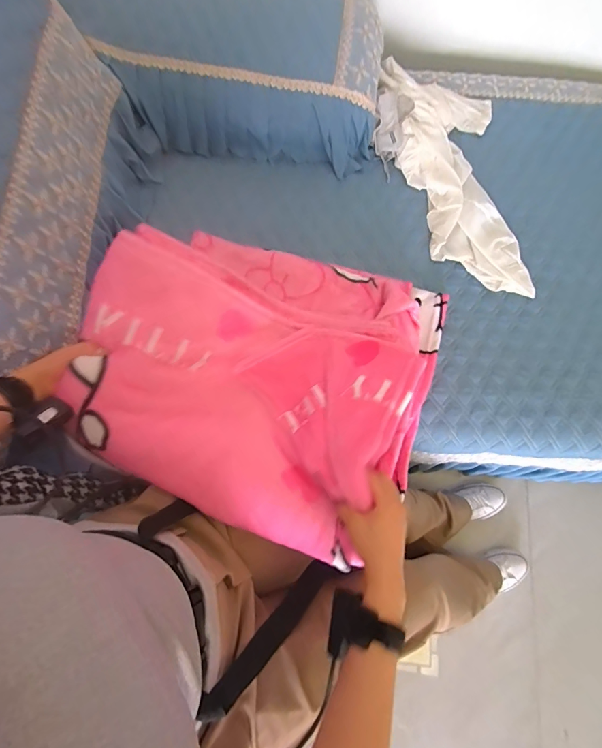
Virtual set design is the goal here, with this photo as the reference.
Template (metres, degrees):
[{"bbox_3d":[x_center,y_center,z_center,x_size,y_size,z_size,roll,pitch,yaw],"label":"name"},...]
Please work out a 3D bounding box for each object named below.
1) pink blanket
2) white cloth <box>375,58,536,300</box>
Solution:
[{"bbox_3d":[-0.029,-0.027,0.609,0.496,0.210,0.494,20,72,5],"label":"pink blanket"},{"bbox_3d":[0.326,-0.447,0.852,0.302,0.080,0.567,-1,71,-2],"label":"white cloth"}]

